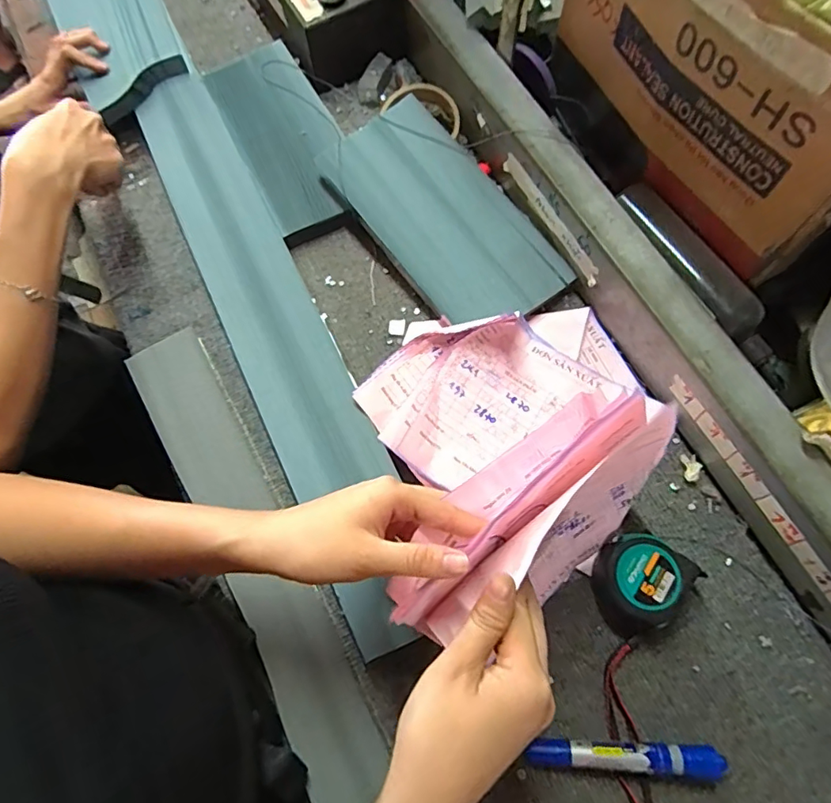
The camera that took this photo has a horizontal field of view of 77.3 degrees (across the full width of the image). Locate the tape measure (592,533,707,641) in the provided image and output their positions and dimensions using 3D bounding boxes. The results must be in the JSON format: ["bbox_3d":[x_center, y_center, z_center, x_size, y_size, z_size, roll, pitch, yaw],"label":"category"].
[{"bbox_3d":[0.178,0.139,0.403,0.071,0.043,0.070,-1,70,2],"label":"tape measure"}]

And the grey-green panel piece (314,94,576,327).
[{"bbox_3d":[0.023,-0.183,0.514,0.126,0.016,0.255,-35,78,-6],"label":"grey-green panel piece"}]

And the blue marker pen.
[{"bbox_3d":[0.150,0.256,0.374,0.132,0.020,0.019,1,70,3],"label":"blue marker pen"}]

